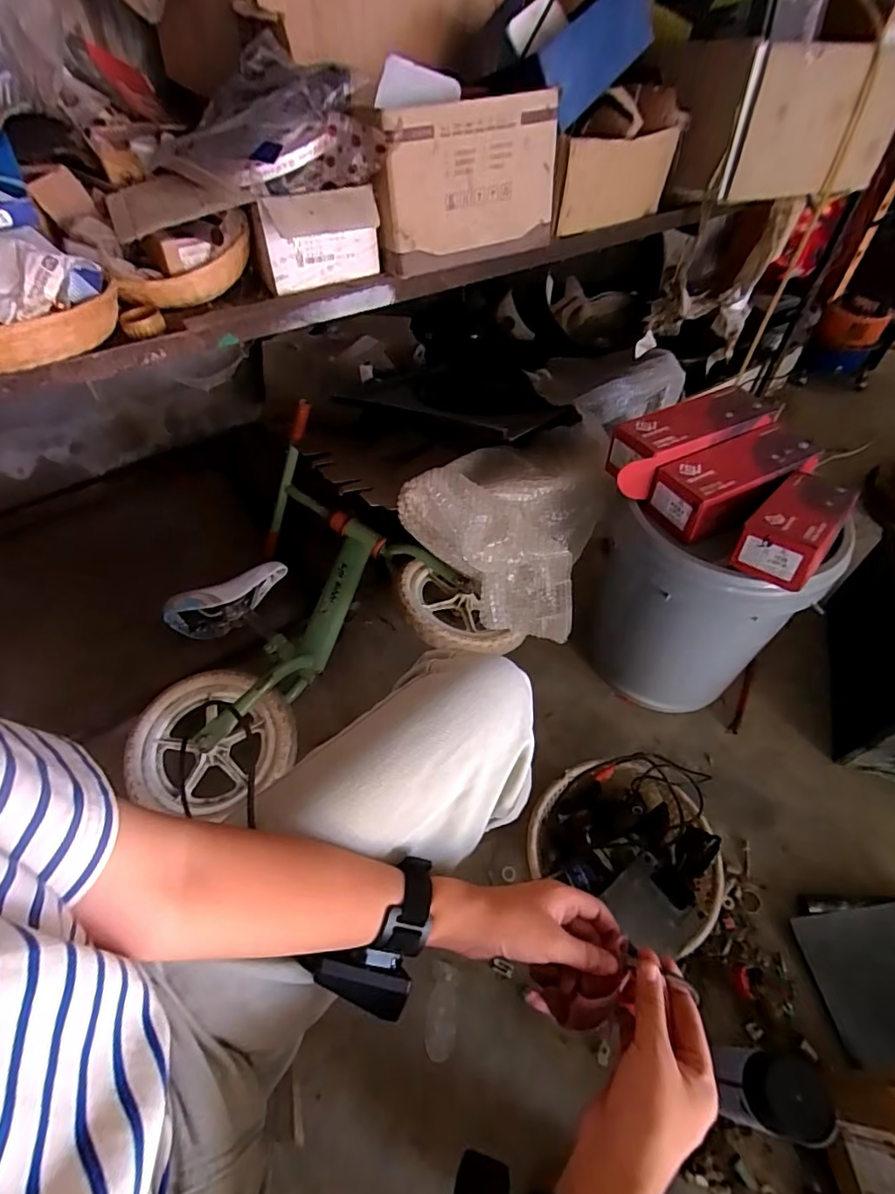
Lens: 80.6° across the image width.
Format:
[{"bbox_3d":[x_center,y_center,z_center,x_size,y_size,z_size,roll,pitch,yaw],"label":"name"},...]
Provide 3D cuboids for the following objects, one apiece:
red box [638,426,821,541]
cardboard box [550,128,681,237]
[{"bbox_3d":[0.398,-0.158,0.735,0.223,0.079,0.097,-24,55,-17],"label":"red box"},{"bbox_3d":[0.243,-0.622,0.798,0.225,0.116,0.038,-24,55,-17],"label":"cardboard box"}]

